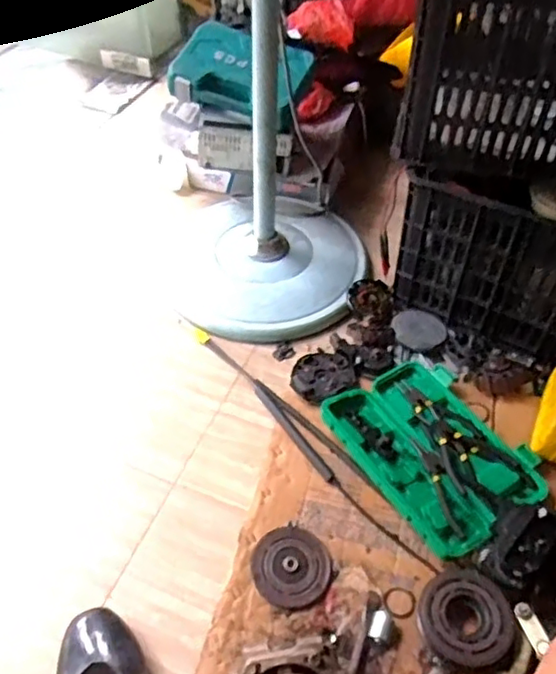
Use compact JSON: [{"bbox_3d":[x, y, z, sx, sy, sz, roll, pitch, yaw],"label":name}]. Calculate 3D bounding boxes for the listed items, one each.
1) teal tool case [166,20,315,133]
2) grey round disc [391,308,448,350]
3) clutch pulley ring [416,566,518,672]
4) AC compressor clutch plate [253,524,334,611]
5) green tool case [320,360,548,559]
[{"bbox_3d":[-0.075,-0.507,1.220,0.256,0.093,0.189,13,50,11],"label":"teal tool case"},{"bbox_3d":[0.251,-0.017,1.114,0.092,0.015,0.091,0,49,0],"label":"grey round disc"},{"bbox_3d":[0.231,0.344,0.769,0.110,0.047,0.119,0,49,0],"label":"clutch pulley ring"},{"bbox_3d":[0.018,0.305,0.839,0.101,0.011,0.104,0,49,0],"label":"AC compressor clutch plate"},{"bbox_3d":[0.230,0.165,0.936,0.225,0.035,0.295,-25,54,-20],"label":"green tool case"}]

